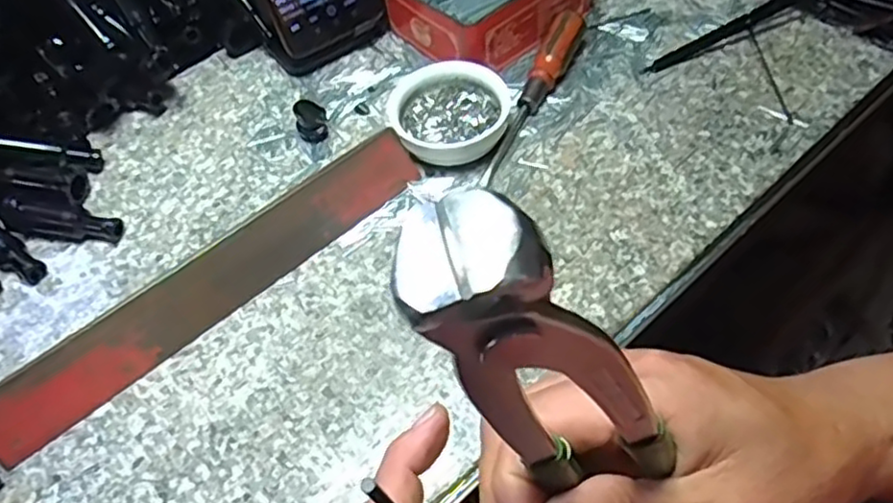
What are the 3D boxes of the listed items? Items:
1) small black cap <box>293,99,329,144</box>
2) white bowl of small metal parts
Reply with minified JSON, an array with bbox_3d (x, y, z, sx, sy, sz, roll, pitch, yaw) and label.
[{"bbox_3d":[-0.085,-0.082,0.437,0.018,0.022,0.021,-14,54,-3],"label":"small black cap"},{"bbox_3d":[0.002,-0.083,0.422,0.071,0.024,0.071,-3,55,5],"label":"white bowl of small metal parts"}]

